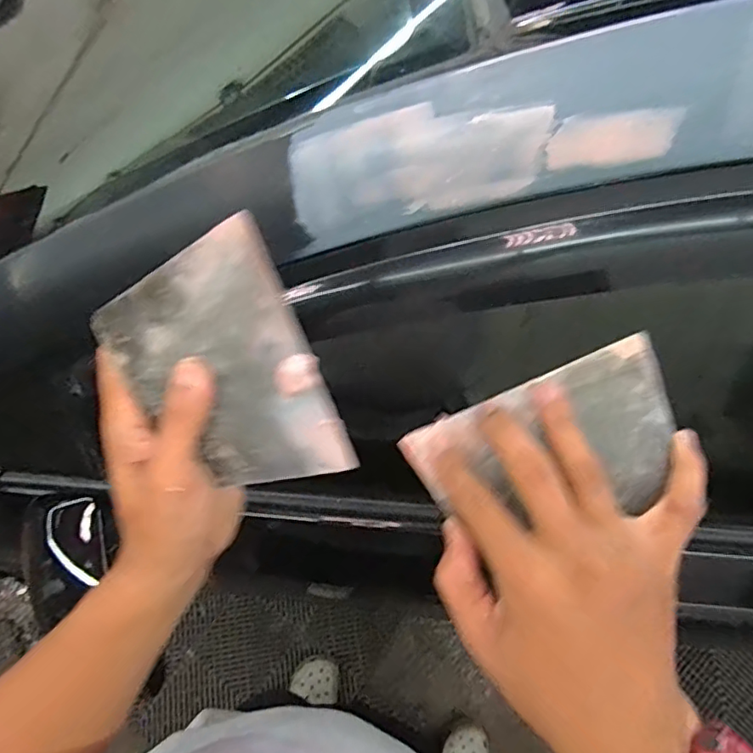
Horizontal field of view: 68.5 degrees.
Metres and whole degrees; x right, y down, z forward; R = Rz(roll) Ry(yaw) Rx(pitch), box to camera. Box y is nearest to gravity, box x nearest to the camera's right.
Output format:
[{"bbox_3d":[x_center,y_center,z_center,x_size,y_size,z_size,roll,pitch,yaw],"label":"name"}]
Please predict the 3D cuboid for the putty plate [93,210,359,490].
[{"bbox_3d":[-0.084,0.000,0.305,0.101,0.006,0.141,-21,103,8],"label":"putty plate"}]

